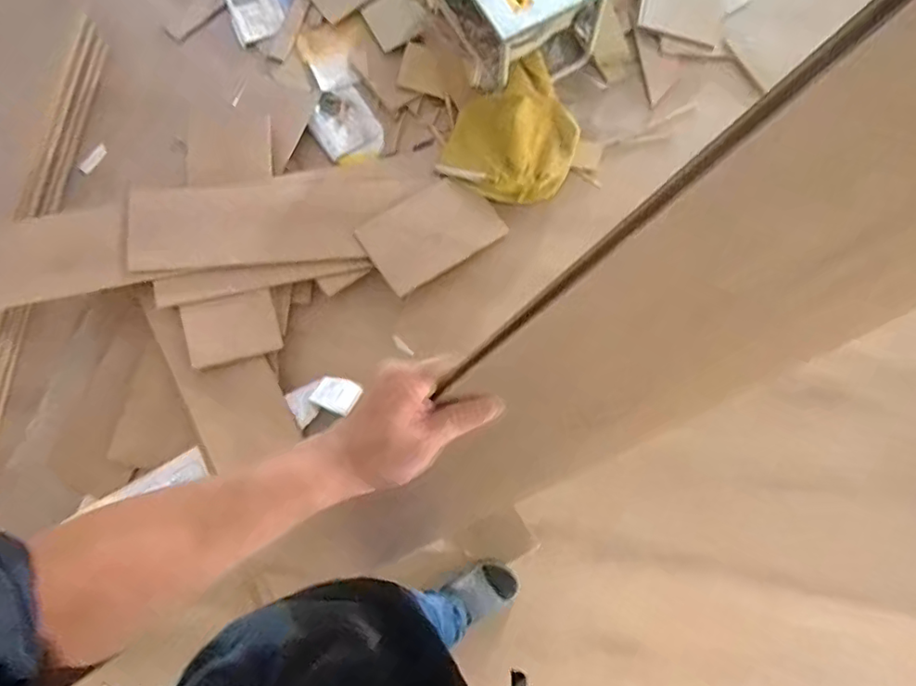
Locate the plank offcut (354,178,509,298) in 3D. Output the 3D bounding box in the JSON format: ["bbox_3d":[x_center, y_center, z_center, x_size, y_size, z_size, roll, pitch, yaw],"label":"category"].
[{"bbox_3d":[-0.067,-0.275,1.505,0.314,0.009,0.209,-33,78,-6],"label":"plank offcut"}]

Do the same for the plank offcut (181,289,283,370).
[{"bbox_3d":[-0.529,-0.032,1.437,0.200,0.016,0.145,-15,94,-15],"label":"plank offcut"}]

